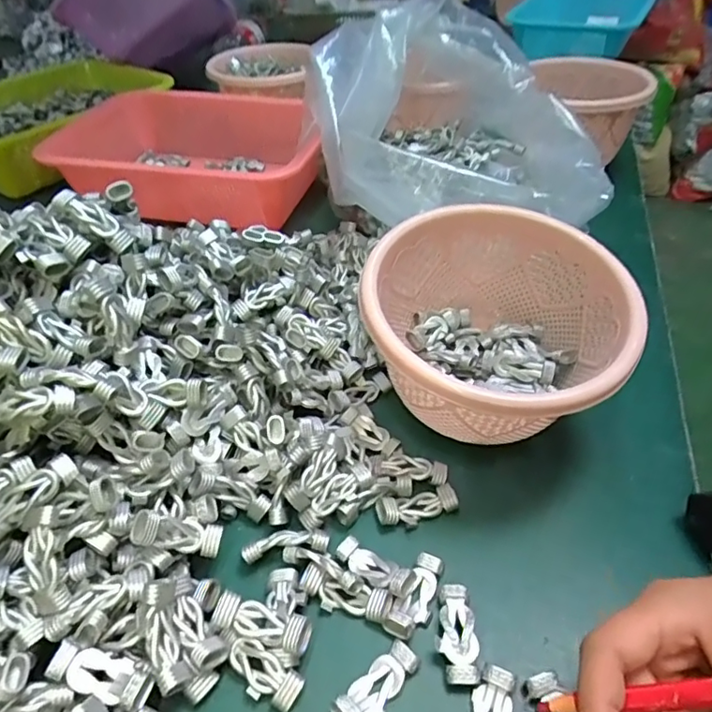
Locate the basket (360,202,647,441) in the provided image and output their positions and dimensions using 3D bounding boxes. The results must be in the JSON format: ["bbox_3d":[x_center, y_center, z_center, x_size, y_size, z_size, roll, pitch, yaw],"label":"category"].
[{"bbox_3d":[0.079,-0.006,0.319,0.134,0.095,0.139,-1,43,1],"label":"basket"}]

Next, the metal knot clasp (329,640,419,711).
[{"bbox_3d":[0.009,0.143,0.235,0.042,0.008,0.016,-32,51,-29],"label":"metal knot clasp"}]

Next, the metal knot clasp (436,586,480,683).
[{"bbox_3d":[0.046,0.126,0.249,0.017,0.008,0.042,2,43,3],"label":"metal knot clasp"}]

